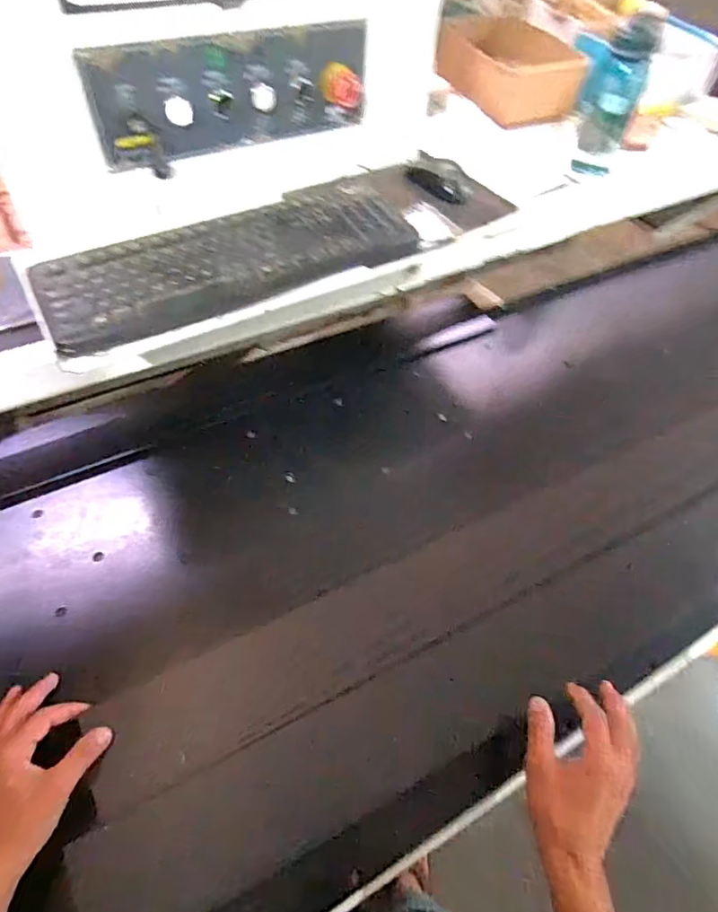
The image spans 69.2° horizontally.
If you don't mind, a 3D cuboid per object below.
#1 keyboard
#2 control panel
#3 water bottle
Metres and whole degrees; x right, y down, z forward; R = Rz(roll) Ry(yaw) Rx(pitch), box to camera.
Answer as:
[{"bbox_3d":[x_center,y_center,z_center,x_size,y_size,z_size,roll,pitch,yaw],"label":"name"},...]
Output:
[{"bbox_3d":[-0.148,-0.252,0.643,0.456,0.029,0.172,-28,61,-22],"label":"keyboard"},{"bbox_3d":[-0.145,-0.468,0.681,0.388,0.121,0.054,-30,61,-23],"label":"control panel"},{"bbox_3d":[0.499,-0.700,1.018,0.099,0.226,0.093,22,56,11],"label":"water bottle"}]

